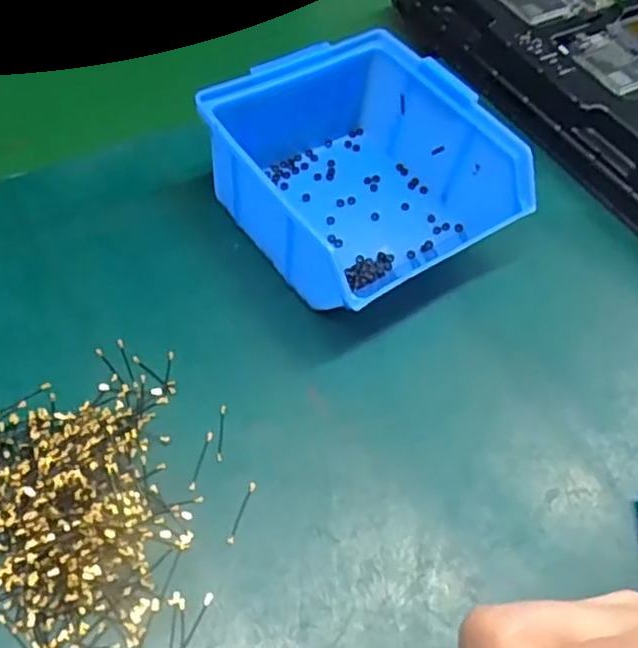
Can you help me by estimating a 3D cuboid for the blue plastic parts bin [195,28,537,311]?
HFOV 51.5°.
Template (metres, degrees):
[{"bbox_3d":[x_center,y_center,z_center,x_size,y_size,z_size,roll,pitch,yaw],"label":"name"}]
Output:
[{"bbox_3d":[0.020,-0.080,0.350,0.126,0.065,0.140,-25,63,-23],"label":"blue plastic parts bin"}]

